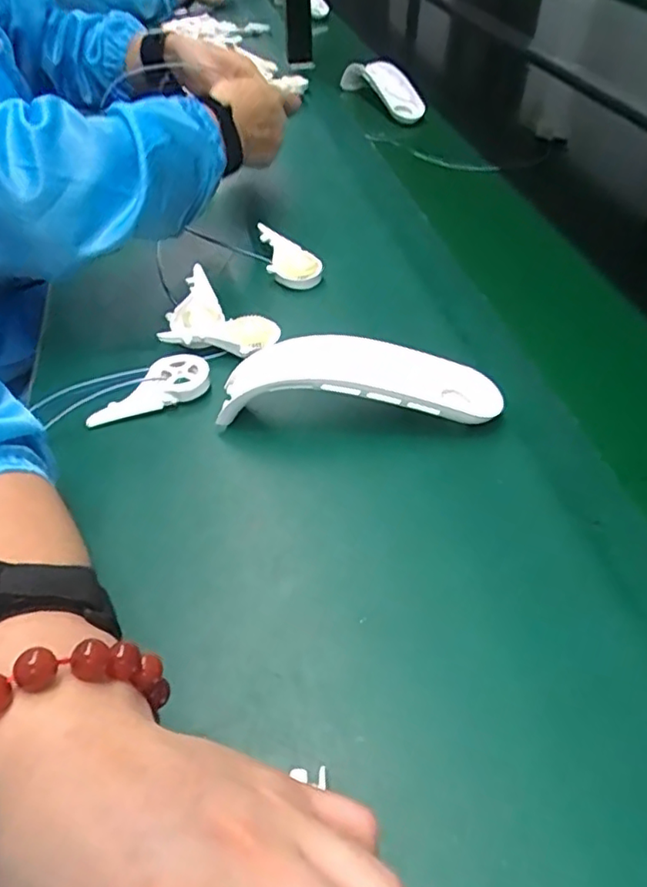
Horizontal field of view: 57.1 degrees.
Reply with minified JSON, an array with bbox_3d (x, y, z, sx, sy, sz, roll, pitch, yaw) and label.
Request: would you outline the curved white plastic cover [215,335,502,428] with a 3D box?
[{"bbox_3d":[0.025,-0.043,0.420,0.197,0.047,0.055,1,47,7],"label":"curved white plastic cover"}]

